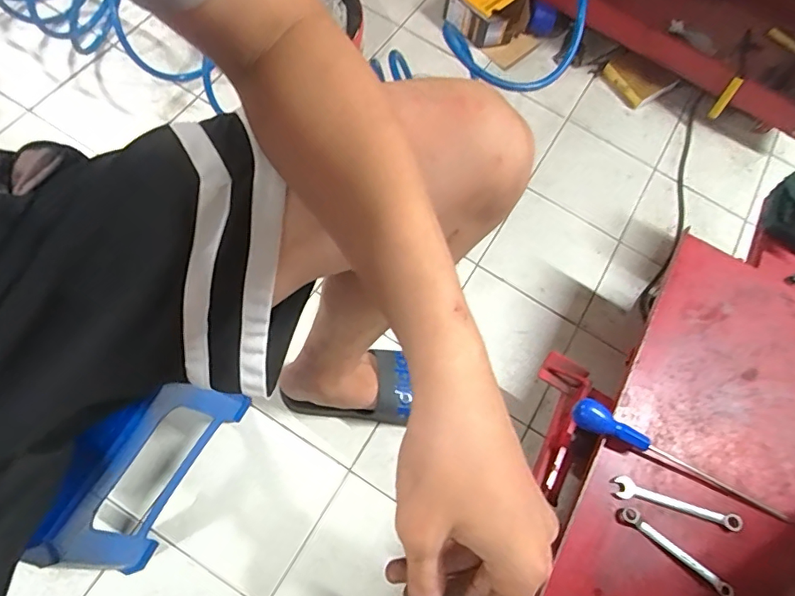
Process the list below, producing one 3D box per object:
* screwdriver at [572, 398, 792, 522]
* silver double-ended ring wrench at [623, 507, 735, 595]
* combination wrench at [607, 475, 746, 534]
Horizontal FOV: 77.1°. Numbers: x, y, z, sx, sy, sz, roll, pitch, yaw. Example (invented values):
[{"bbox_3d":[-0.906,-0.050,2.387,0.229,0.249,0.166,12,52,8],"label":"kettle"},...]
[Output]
[{"bbox_3d":[0.326,0.187,0.572,0.264,0.036,0.029,27,67,3],"label":"screwdriver"},{"bbox_3d":[0.305,0.278,0.548,0.129,0.007,0.016,40,69,9],"label":"silver double-ended ring wrench"},{"bbox_3d":[0.318,0.235,0.569,0.148,0.005,0.023,18,67,-1],"label":"combination wrench"}]

